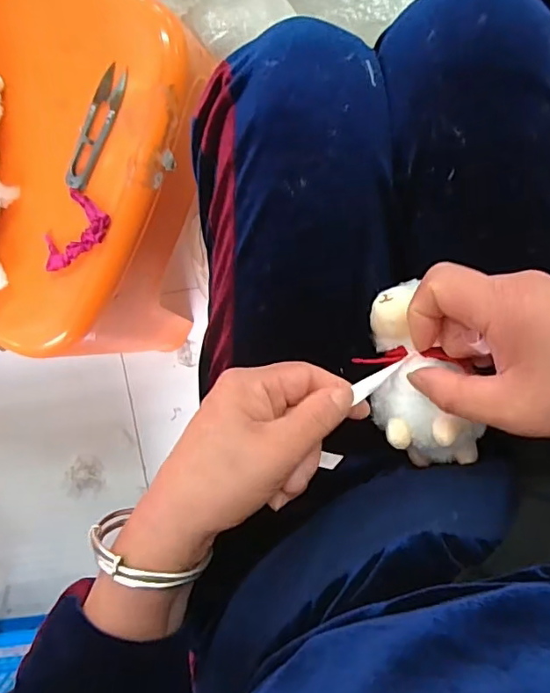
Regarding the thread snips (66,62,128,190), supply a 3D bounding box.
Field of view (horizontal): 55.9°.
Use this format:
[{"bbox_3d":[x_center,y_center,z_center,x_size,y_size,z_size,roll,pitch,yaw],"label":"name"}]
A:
[{"bbox_3d":[-0.148,-0.180,0.430,0.024,0.007,0.102,27,99,0],"label":"thread snips"}]

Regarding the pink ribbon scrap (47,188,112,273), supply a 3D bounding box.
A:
[{"bbox_3d":[-0.171,-0.093,0.435,0.047,0.021,0.064,38,99,-2],"label":"pink ribbon scrap"}]

